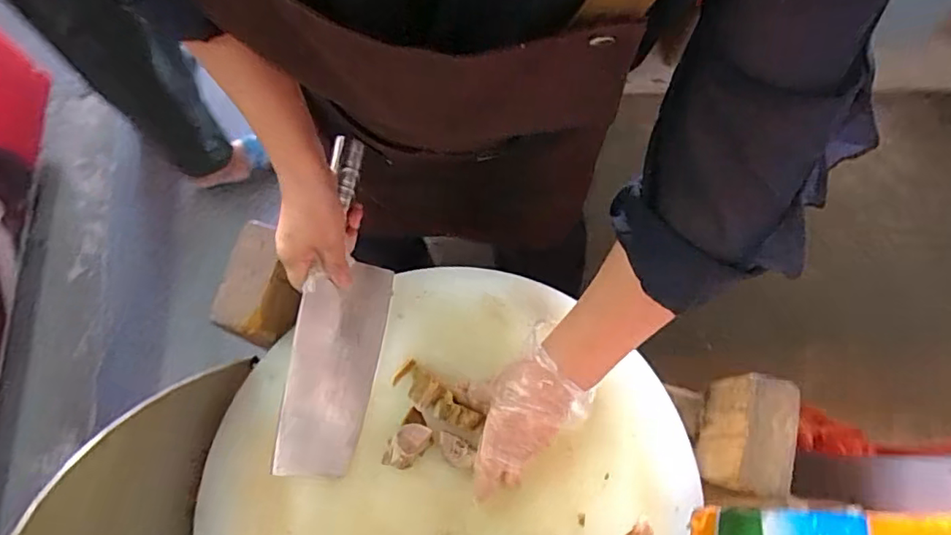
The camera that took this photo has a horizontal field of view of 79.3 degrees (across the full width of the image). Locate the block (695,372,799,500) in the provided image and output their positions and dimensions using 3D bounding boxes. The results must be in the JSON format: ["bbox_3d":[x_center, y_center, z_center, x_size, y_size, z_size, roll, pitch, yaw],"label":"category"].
[{"bbox_3d":[0.258,0.161,0.550,0.049,0.100,0.103,13,74,2],"label":"block"}]

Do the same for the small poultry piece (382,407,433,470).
[{"bbox_3d":[-0.063,0.168,0.552,0.034,0.020,0.055,29,75,6],"label":"small poultry piece"}]

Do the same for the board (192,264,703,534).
[{"bbox_3d":[-0.024,0.229,0.543,0.449,0.044,0.456,0,74,-2],"label":"board"}]

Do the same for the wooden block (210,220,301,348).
[{"bbox_3d":[-0.205,0.019,0.565,0.053,0.083,0.107,13,74,2],"label":"wooden block"}]

